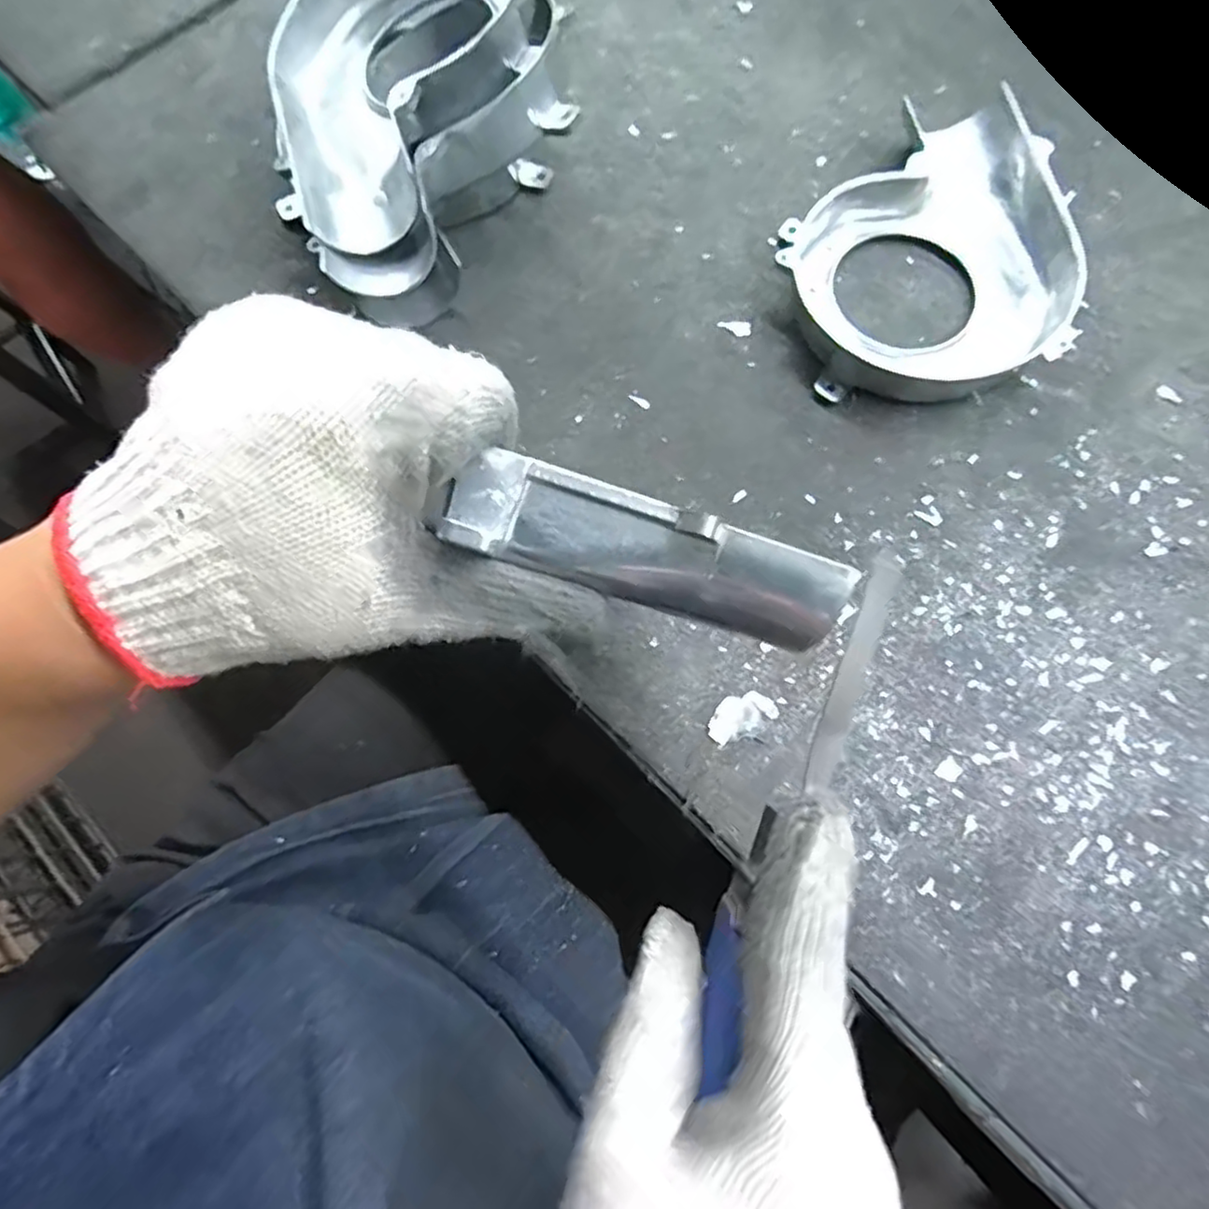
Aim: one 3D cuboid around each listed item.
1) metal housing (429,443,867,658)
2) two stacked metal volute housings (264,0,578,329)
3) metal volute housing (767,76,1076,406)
[{"bbox_3d":[0.015,-0.013,0.207,0.121,0.029,0.029,17,74,-11],"label":"metal housing"},{"bbox_3d":[-0.101,-0.274,0.384,0.153,0.085,0.221,-12,73,-2],"label":"two stacked metal volute housings"},{"bbox_3d":[0.178,-0.202,0.382,0.145,0.030,0.182,-6,73,0],"label":"metal volute housing"}]

